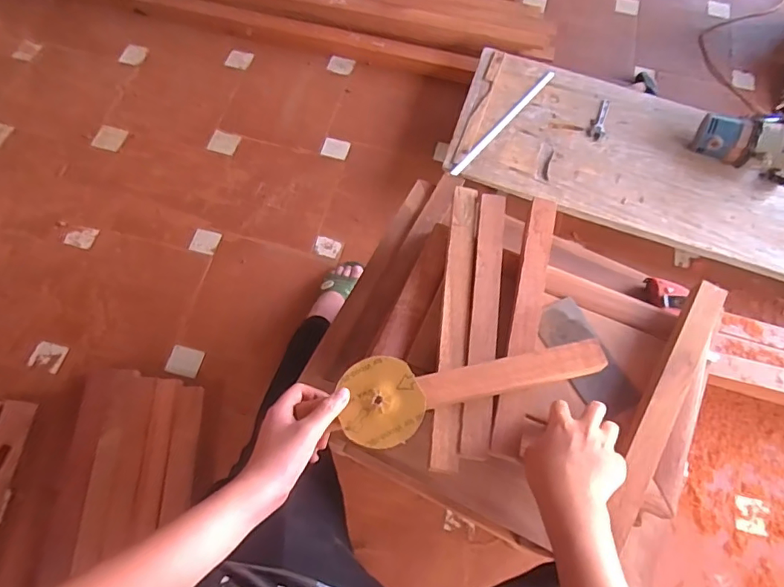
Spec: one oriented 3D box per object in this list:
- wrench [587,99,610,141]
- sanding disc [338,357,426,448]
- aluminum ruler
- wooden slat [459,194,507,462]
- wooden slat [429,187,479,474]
[{"bbox_3d":[0.547,-0.456,1.328,0.042,0.008,0.142,22,66,8],"label":"wrench"},{"bbox_3d":[-0.011,0.110,0.524,0.085,0.005,0.094,-11,64,3],"label":"sanding disc"},{"bbox_3d":[0.296,-0.452,1.315,0.022,0.007,0.456,37,69,14],"label":"aluminum ruler"},{"bbox_3d":[0.110,0.023,0.600,0.033,0.017,0.328,8,67,2],"label":"wooden slat"},{"bbox_3d":[0.076,0.025,0.603,0.031,0.014,0.354,7,67,2],"label":"wooden slat"}]

